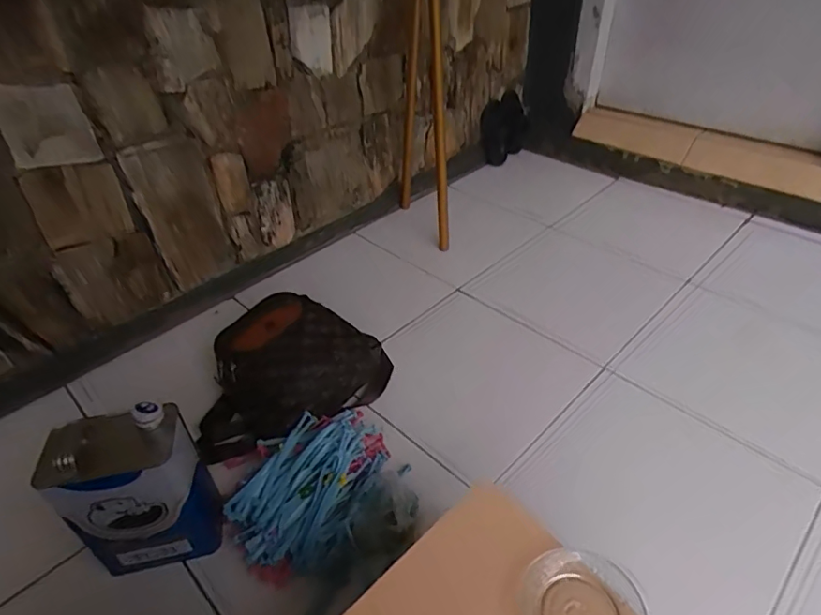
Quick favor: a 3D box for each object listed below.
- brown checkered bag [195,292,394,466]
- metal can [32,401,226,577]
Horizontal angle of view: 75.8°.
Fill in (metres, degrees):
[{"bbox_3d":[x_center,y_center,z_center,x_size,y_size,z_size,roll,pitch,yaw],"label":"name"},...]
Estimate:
[{"bbox_3d":[-0.250,0.117,1.001,0.274,0.158,0.363,28,49,31],"label":"brown checkered bag"},{"bbox_3d":[-0.381,0.257,0.752,0.169,0.241,0.108,-8,41,-6],"label":"metal can"}]

